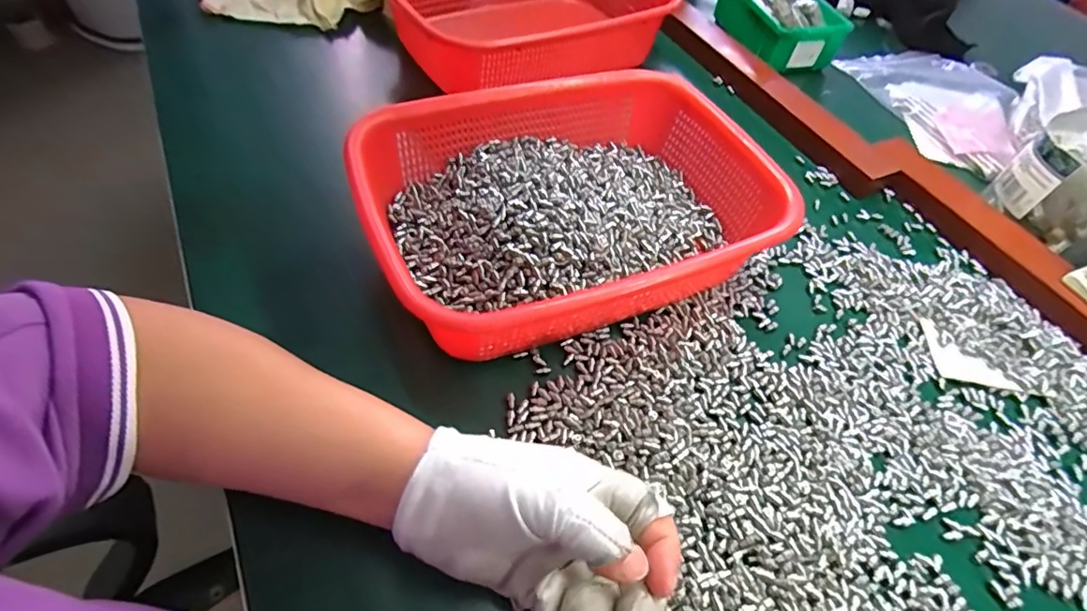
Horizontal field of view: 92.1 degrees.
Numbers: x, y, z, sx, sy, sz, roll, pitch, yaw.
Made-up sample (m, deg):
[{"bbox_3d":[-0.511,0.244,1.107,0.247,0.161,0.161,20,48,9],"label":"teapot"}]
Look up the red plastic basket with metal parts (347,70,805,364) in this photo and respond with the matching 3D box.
[{"bbox_3d":[0.020,-0.071,0.385,0.270,0.082,0.206,-18,58,-18],"label":"red plastic basket with metal parts"}]

